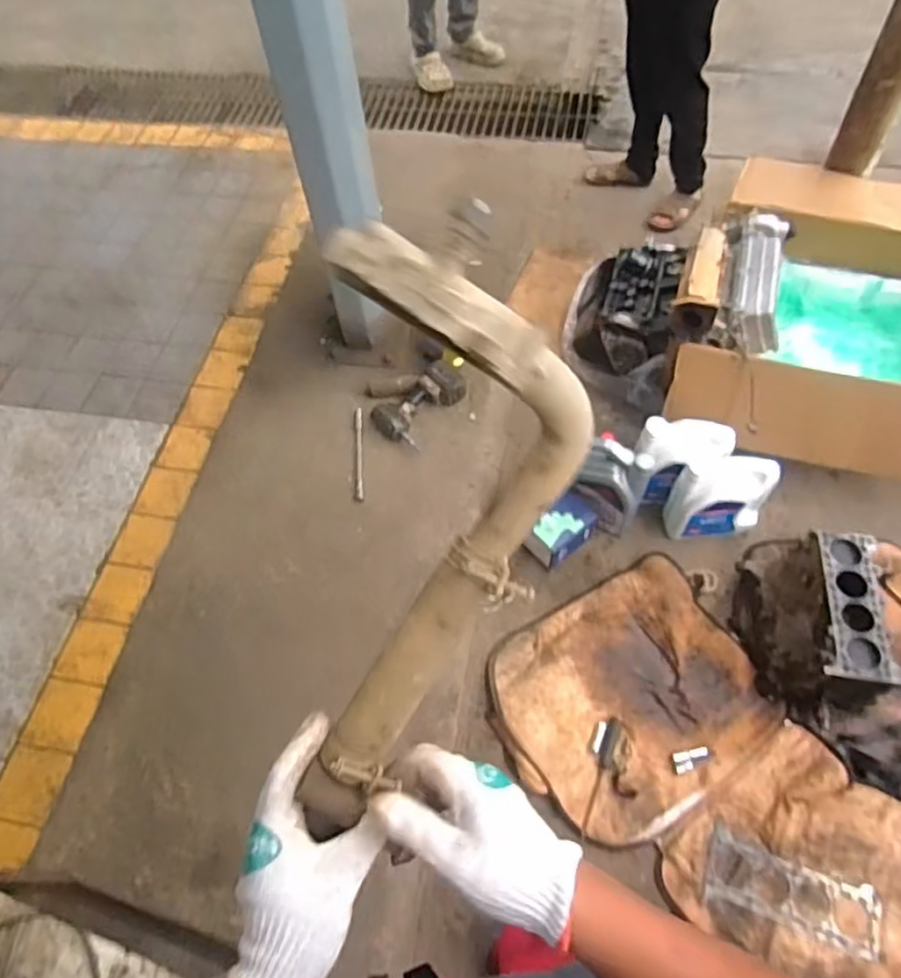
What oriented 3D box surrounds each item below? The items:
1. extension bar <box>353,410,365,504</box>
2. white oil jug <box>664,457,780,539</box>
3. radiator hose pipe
[{"bbox_3d":[-0.259,-0.100,1.889,0.027,0.024,0.299,-6,60,0],"label":"extension bar"},{"bbox_3d":[0.666,0.025,1.663,0.229,0.249,0.129,-8,60,-1],"label":"white oil jug"},{"bbox_3d":[-0.007,0.043,0.411,0.119,0.385,0.114,17,26,13],"label":"radiator hose pipe"}]

